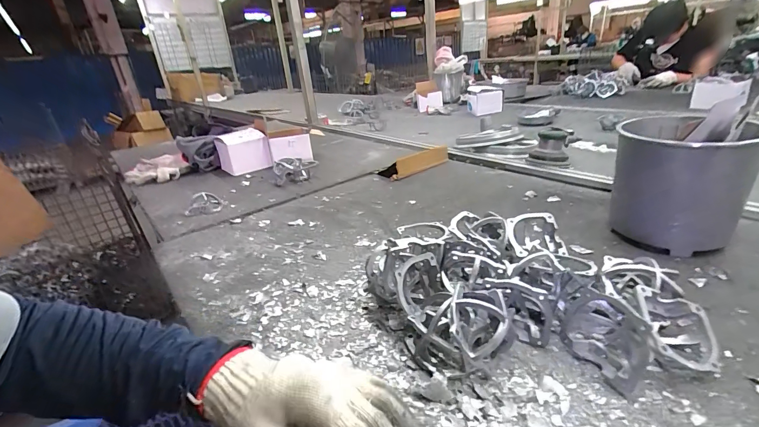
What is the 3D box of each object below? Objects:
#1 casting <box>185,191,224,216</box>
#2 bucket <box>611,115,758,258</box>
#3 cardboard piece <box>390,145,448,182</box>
[{"bbox_3d":[-0.431,-0.023,0.882,0.090,0.047,0.066,-18,27,-24],"label":"casting"},{"bbox_3d":[0.478,-0.056,0.583,0.156,0.186,0.180,13,31,35],"label":"bucket"},{"bbox_3d":[0.118,-0.148,1.044,0.202,0.053,0.027,-22,13,-28],"label":"cardboard piece"}]

